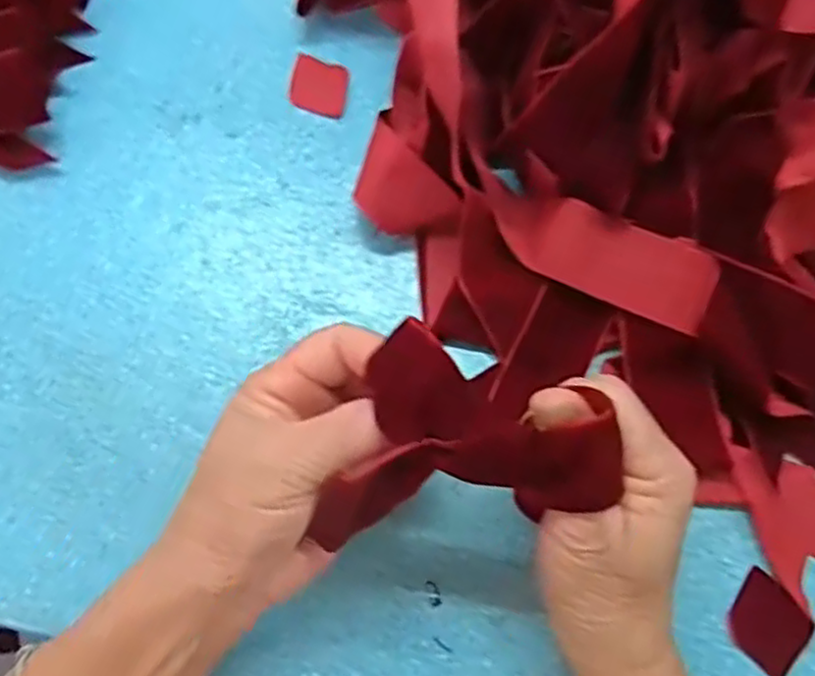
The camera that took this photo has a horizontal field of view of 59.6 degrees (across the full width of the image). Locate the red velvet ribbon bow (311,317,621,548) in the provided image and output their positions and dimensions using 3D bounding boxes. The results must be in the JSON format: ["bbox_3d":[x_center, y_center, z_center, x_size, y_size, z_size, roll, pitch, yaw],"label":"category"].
[{"bbox_3d":[0.022,0.050,0.248,0.093,0.043,0.075,22,72,8],"label":"red velvet ribbon bow"}]

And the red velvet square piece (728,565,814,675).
[{"bbox_3d":[0.161,0.127,0.316,0.036,0.007,0.033,42,76,14],"label":"red velvet square piece"}]

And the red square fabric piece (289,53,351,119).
[{"bbox_3d":[-0.051,-0.146,0.414,0.035,0.004,0.034,18,75,3],"label":"red square fabric piece"}]

